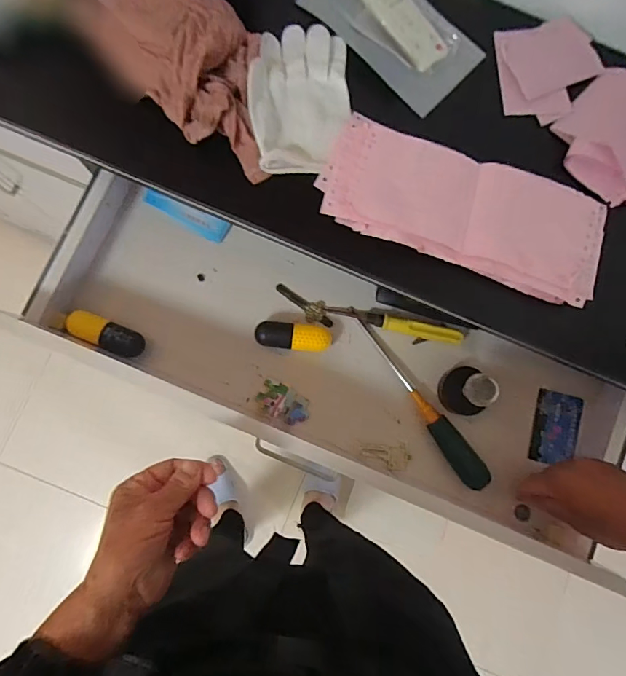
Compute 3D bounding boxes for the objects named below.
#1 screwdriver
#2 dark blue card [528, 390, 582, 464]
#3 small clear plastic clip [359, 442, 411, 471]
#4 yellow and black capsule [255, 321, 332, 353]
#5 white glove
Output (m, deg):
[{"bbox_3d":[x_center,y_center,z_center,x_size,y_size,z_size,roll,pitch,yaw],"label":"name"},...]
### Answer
[{"bbox_3d":[0.130,0.070,0.522,0.030,0.028,0.228,-32,86,-6],"label":"screwdriver"},{"bbox_3d":[0.288,0.106,0.528,0.052,0.009,0.083,13,83,8],"label":"dark blue card"},{"bbox_3d":[0.084,0.137,0.519,0.058,0.010,0.031,5,83,-3],"label":"small clear plastic clip"},{"bbox_3d":[-0.022,-0.001,0.525,0.086,0.025,0.031,5,83,-3],"label":"yellow and black capsule"},{"bbox_3d":[-0.011,-0.236,0.433,0.094,0.020,0.152,-2,84,-4],"label":"white glove"}]

